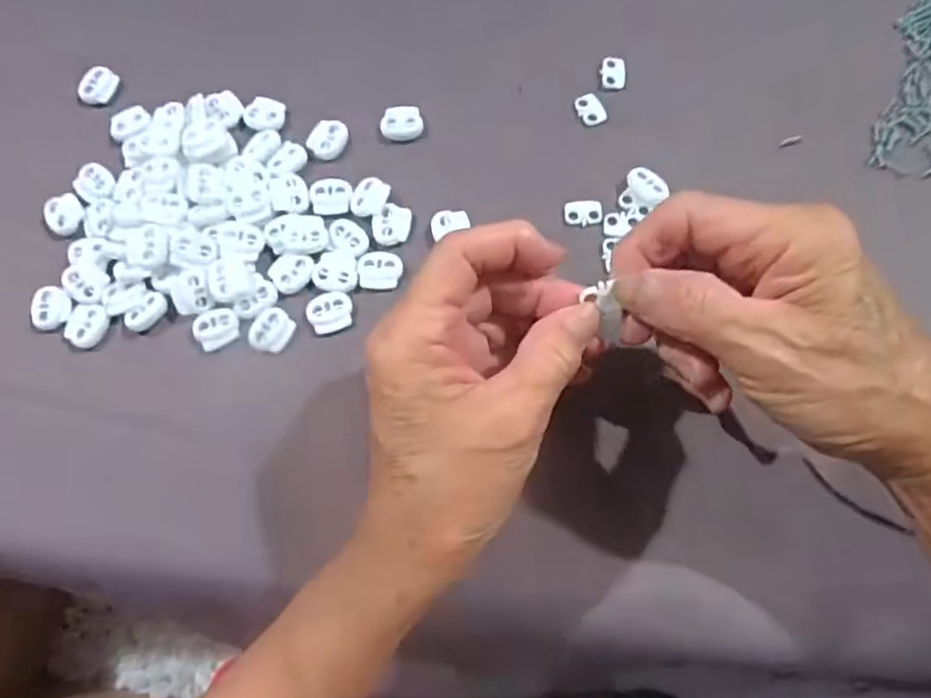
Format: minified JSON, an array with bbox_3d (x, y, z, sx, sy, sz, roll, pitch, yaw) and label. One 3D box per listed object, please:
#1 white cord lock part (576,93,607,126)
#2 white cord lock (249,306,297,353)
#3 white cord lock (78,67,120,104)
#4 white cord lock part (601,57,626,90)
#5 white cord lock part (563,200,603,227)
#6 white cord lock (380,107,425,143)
[{"bbox_3d":[0.066,-0.127,0.344,0.012,0.005,0.018,-22,77,-6],"label":"white cord lock part"},{"bbox_3d":[-0.094,-0.009,0.315,0.020,0.004,0.022,36,78,8],"label":"white cord lock"},{"bbox_3d":[-0.203,-0.145,0.358,0.017,0.008,0.022,26,76,6],"label":"white cord lock"},{"bbox_3d":[0.079,-0.148,0.348,0.013,0.005,0.016,2,75,0],"label":"white cord lock part"},{"bbox_3d":[0.059,-0.069,0.328,0.018,0.004,0.014,-1,75,-1],"label":"white cord lock part"},{"bbox_3d":[-0.033,-0.119,0.344,0.022,0.004,0.019,-6,75,-2],"label":"white cord lock"}]

